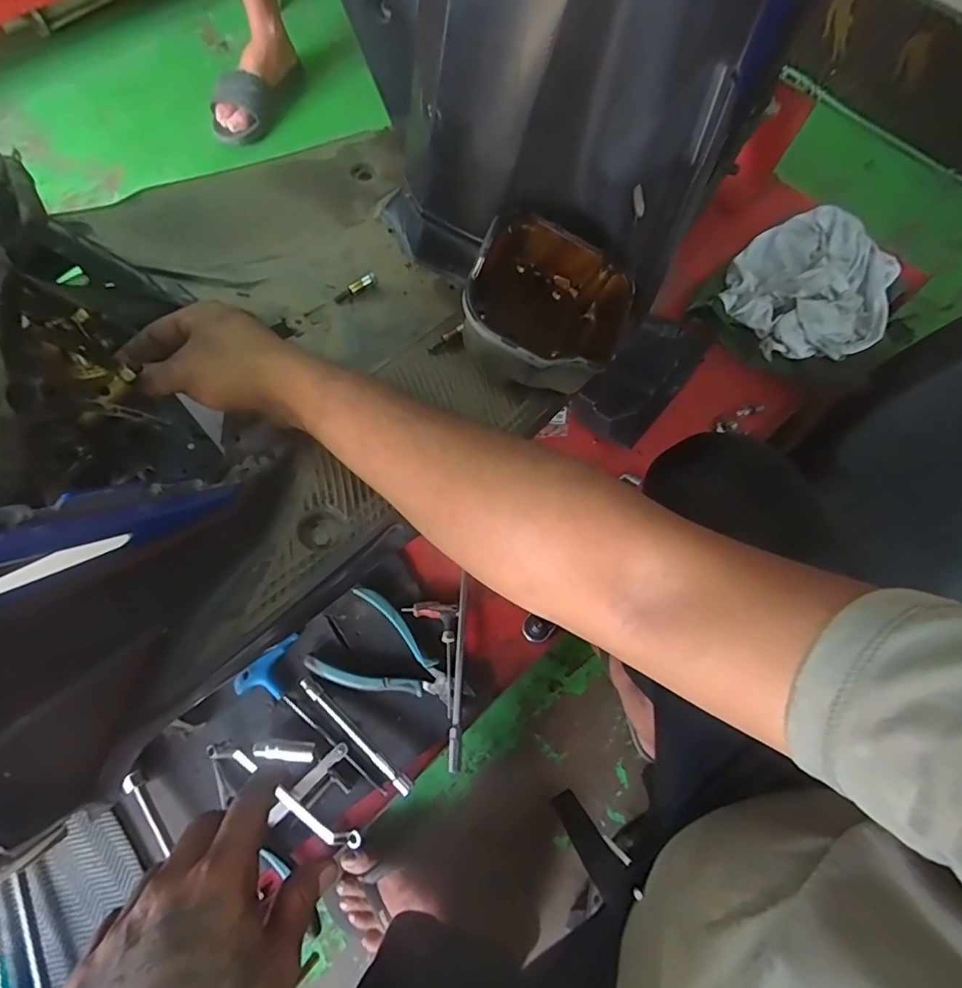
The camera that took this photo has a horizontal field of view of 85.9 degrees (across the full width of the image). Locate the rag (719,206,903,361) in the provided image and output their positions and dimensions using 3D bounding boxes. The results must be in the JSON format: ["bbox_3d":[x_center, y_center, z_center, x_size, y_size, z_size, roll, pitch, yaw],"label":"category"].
[{"bbox_3d":[0.461,-0.290,0.730,0.205,0.065,0.263,25,71,9],"label":"rag"}]

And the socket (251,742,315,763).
[{"bbox_3d":[-0.210,0.275,0.552,0.065,0.020,0.017,3,70,1],"label":"socket"}]

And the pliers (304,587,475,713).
[{"bbox_3d":[-0.094,0.189,0.579,0.172,0.021,0.101,28,72,10],"label":"pliers"}]

